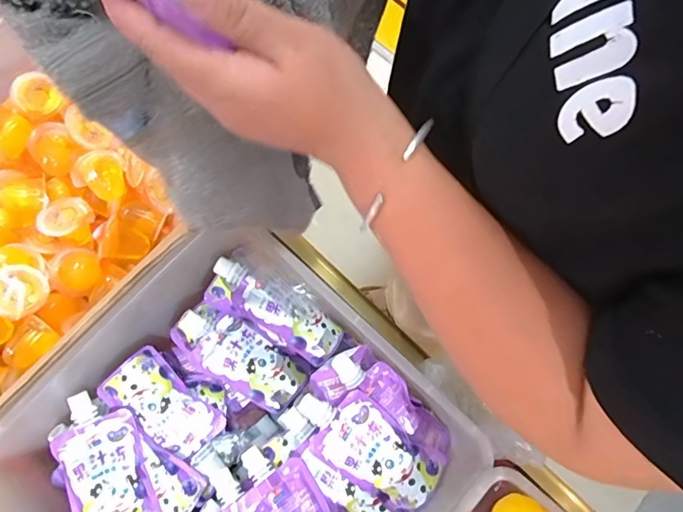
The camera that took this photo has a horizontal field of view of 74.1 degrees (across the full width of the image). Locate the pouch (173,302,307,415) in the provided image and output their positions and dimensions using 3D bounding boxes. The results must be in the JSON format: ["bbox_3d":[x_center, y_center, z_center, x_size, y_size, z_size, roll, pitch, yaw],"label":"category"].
[{"bbox_3d":[-0.097,0.092,0.417,0.124,0.032,0.052,33,78,8],"label":"pouch"}]

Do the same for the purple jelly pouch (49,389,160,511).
[{"bbox_3d":[-0.199,0.178,0.377,0.061,0.018,0.124,-27,77,-6],"label":"purple jelly pouch"}]

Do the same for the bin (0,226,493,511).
[{"bbox_3d":[-0.089,0.164,0.375,0.301,0.100,0.304,37,79,9],"label":"bin"}]

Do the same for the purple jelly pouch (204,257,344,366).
[{"bbox_3d":[-0.062,0.051,0.408,0.125,0.043,0.040,28,77,7],"label":"purple jelly pouch"}]

